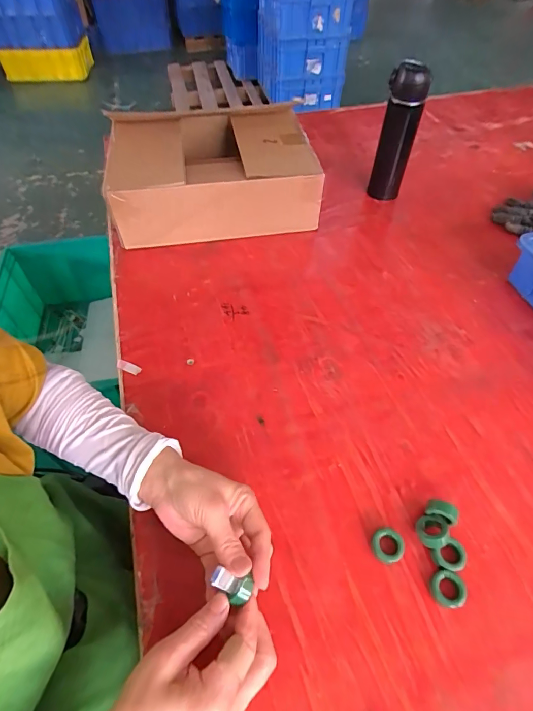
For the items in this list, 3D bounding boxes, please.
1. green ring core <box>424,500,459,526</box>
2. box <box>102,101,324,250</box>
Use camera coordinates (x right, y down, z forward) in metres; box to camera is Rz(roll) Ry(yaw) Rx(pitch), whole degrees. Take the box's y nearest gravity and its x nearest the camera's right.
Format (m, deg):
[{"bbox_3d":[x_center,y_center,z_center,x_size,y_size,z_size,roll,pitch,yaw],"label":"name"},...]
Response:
[{"bbox_3d":[0.180,0.164,0.408,0.031,0.026,0.019,20,55,14],"label":"green ring core"},{"bbox_3d":[-0.099,-0.328,0.713,0.345,0.126,0.240,-8,53,-6],"label":"box"}]

